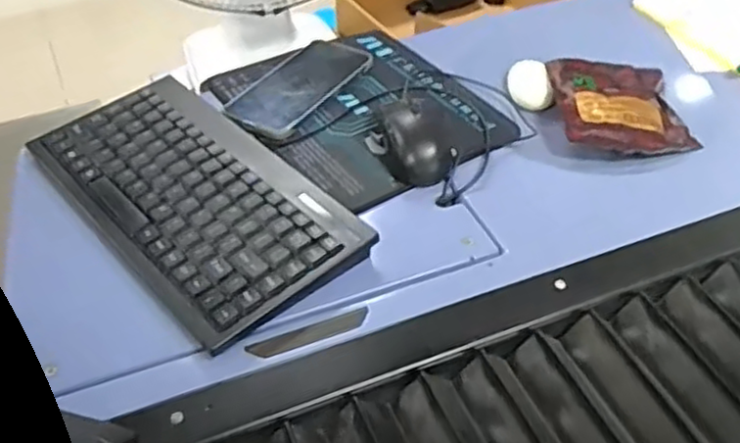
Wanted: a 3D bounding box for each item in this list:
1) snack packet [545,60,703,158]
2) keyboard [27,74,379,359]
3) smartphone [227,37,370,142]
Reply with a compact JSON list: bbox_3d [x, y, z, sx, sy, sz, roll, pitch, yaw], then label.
[{"bbox_3d":[0.244,-0.114,0.688,0.120,0.023,0.148,1,43,2],"label":"snack packet"},{"bbox_3d":[-0.142,-0.022,0.559,0.146,0.032,0.279,-32,51,-29],"label":"keyboard"},{"bbox_3d":[-0.069,-0.130,0.681,0.075,0.014,0.165,23,48,24],"label":"smartphone"}]

